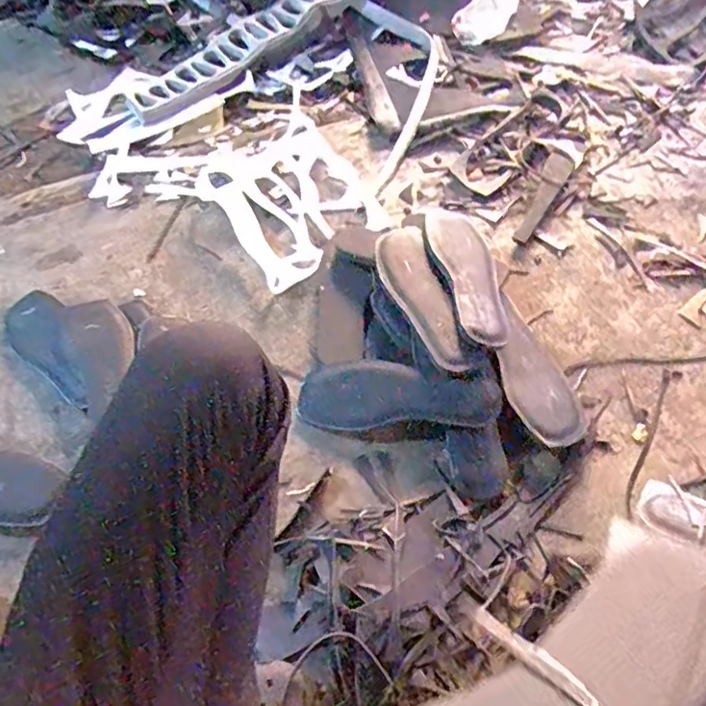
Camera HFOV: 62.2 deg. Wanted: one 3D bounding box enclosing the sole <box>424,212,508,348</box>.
[{"bbox_3d":[0.155,-0.111,0.794,0.077,0.030,0.248,-10,57,-3],"label":"sole"}]

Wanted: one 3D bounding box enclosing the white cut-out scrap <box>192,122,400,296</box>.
[{"bbox_3d":[-0.092,-0.254,0.961,0.242,0.032,0.288,-31,61,-15],"label":"white cut-out scrap"}]

